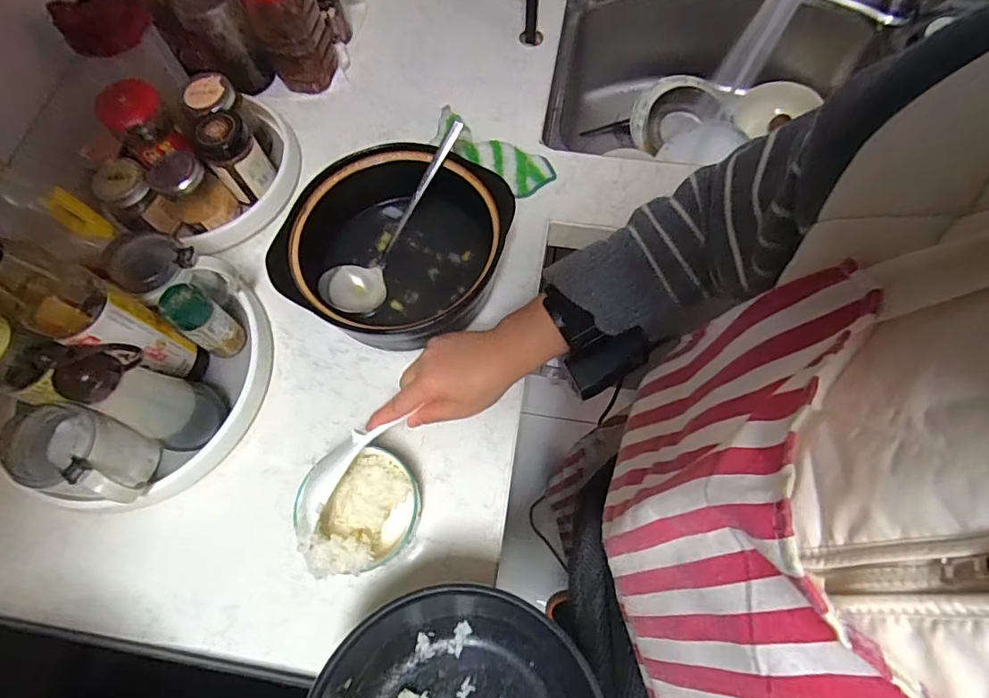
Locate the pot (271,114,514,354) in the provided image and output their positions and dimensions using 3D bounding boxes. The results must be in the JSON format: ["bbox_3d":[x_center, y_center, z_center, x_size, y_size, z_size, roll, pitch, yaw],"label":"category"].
[{"bbox_3d":[-0.101,-0.104,0.575,0.246,0.103,0.207,-27,69,-8],"label":"pot"}]

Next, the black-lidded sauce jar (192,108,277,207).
[{"bbox_3d":[-0.302,-0.223,0.625,0.062,0.107,0.060,-1,68,3],"label":"black-lidded sauce jar"}]

